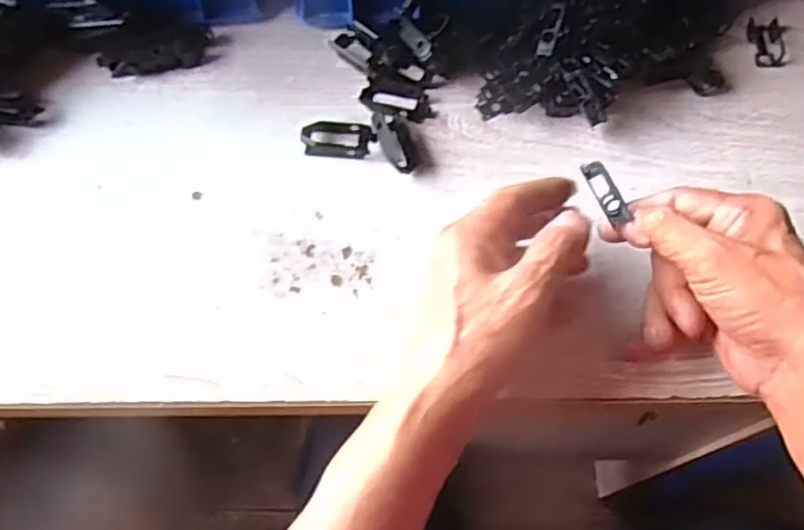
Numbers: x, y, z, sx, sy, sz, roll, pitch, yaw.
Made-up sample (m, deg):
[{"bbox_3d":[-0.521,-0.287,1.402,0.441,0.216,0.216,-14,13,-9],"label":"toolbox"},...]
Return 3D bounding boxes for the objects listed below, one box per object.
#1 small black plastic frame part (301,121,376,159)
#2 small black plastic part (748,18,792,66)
[{"bbox_3d":[-0.042,-0.085,0.442,0.048,0.014,0.026,3,64,1],"label":"small black plastic frame part"},{"bbox_3d":[0.268,-0.164,0.480,0.028,0.010,0.041,10,65,5],"label":"small black plastic part"}]

